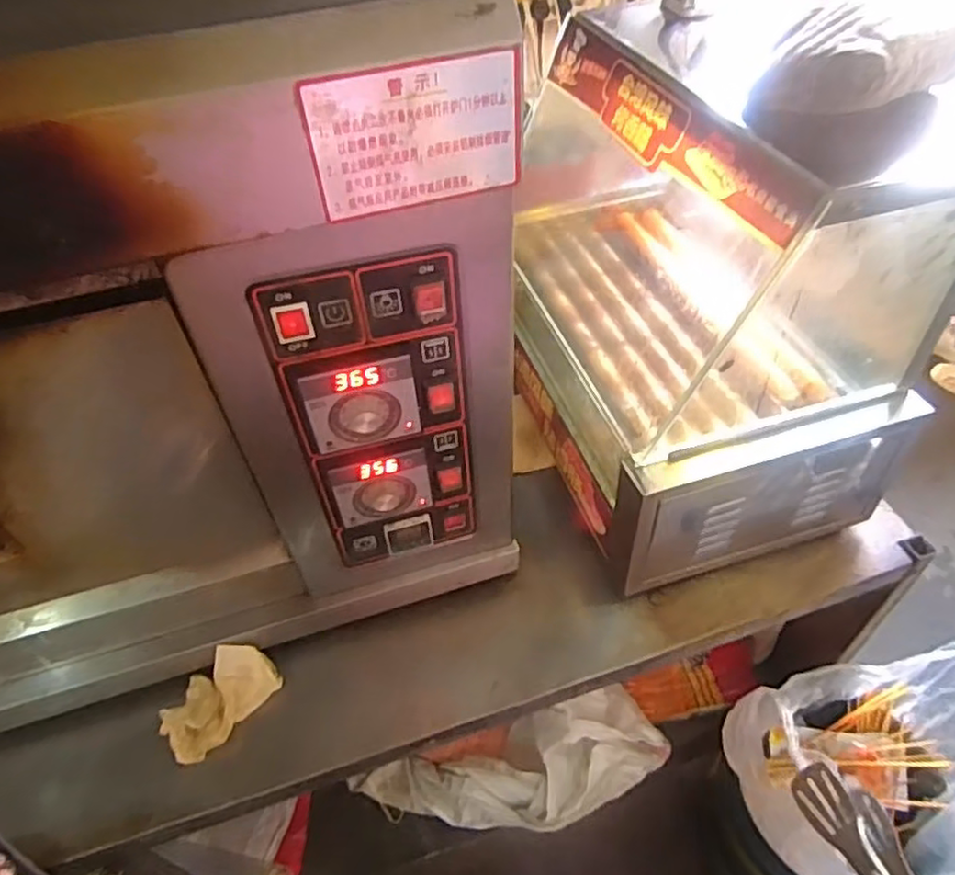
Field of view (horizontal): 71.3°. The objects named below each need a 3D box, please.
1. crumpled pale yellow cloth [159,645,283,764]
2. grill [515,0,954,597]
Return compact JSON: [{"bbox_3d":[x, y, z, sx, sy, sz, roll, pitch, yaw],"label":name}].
[{"bbox_3d":[-0.287,0.275,0.724,0.079,0.055,0.125,31,55,34],"label":"crumpled pale yellow cloth"},{"bbox_3d":[0.233,-0.200,0.855,0.335,0.471,0.585,-13,43,-7],"label":"grill"}]

